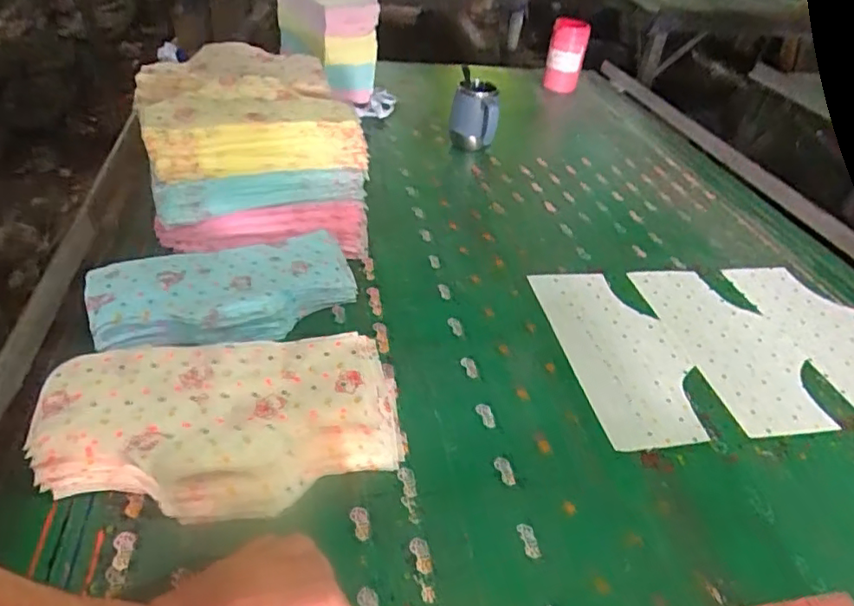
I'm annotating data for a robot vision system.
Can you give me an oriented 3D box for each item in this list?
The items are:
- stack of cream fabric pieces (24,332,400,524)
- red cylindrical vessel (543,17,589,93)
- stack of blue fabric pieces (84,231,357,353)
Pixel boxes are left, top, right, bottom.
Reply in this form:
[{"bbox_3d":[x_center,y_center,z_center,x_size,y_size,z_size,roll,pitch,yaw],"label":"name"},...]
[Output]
[{"bbox_3d":[-0.191,0.121,0.559,0.320,0.076,0.167,-2,38,-11],"label":"stack of cream fabric pieces"},{"bbox_3d":[0.386,-0.680,1.616,0.097,0.206,0.083,13,37,8],"label":"red cylindrical vessel"},{"bbox_3d":[-0.253,-0.009,0.734,0.316,0.061,0.180,-12,41,-23],"label":"stack of blue fabric pieces"}]

